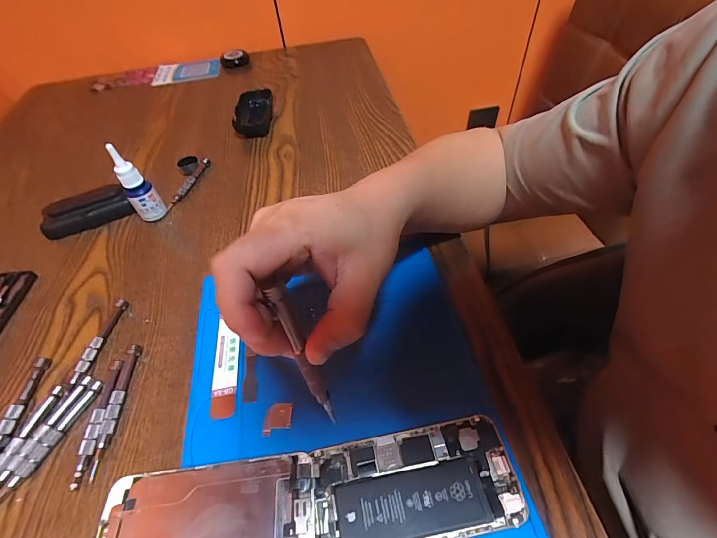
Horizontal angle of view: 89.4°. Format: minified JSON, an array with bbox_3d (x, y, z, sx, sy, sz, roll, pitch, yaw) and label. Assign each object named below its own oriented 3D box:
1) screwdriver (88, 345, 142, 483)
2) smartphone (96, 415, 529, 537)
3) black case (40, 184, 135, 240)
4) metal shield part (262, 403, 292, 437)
[{"bbox_3d":[-0.195,0.109,0.290,0.012,0.010,0.103,-8,50,0],"label":"screwdriver"},{"bbox_3d":[-0.029,0.150,0.233,0.260,0.013,0.065,-9,50,-2],"label":"smartphone"},{"bbox_3d":[-0.331,-0.071,0.441,0.097,0.026,0.042,-25,52,-14],"label":"black case"},{"bbox_3d":[-0.061,0.113,0.274,0.020,0.004,0.024,-3,50,4],"label":"metal shield part"}]

